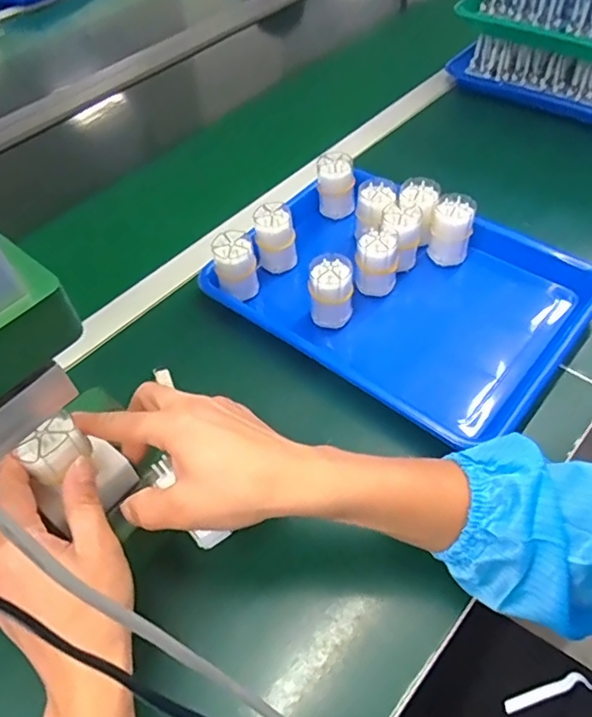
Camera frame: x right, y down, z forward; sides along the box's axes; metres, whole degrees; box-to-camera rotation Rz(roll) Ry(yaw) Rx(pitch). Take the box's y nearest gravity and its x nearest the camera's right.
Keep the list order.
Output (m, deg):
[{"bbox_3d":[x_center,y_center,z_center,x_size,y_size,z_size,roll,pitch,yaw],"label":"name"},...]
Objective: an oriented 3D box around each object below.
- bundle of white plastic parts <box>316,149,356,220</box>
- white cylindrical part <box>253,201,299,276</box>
[{"bbox_3d":[0.044,-0.191,0.615,0.042,0.062,0.033,-2,51,4],"label":"bundle of white plastic parts"},{"bbox_3d":[-0.020,-0.122,0.568,0.039,0.063,0.040,-9,50,-1],"label":"white cylindrical part"}]

